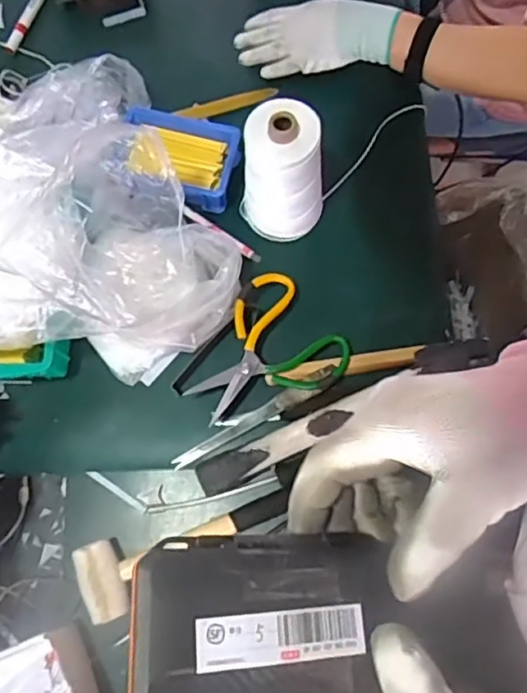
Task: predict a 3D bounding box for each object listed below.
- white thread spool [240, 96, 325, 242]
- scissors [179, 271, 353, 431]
[{"bbox_3d":[0.022,-0.196,0.709,0.099,0.172,0.090,0,74,1],"label":"white thread spool"},{"bbox_3d":[-0.003,0.013,0.710,0.171,0.031,0.146,-39,77,-9],"label":"scissors"}]

